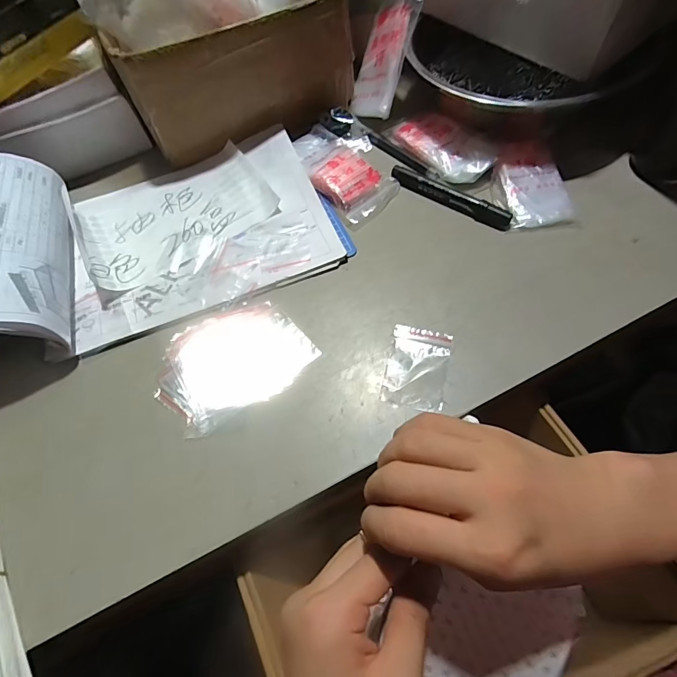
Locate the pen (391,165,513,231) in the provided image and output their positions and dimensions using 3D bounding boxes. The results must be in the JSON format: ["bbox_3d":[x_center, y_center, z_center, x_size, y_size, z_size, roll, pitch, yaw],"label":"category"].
[{"bbox_3d":[0.111,-0.145,0.401,0.135,0.015,0.018,35,68,20],"label":"pen"}]

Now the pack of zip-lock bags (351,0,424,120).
[{"bbox_3d":[0.054,-0.332,0.446,0.014,0.148,0.076,6,20,-42],"label":"pack of zip-lock bags"}]

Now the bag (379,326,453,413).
[{"bbox_3d":[0.065,0.023,0.319,0.048,0.004,0.072,13,62,10],"label":"bag"}]

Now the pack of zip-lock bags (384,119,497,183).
[{"bbox_3d":[0.110,-0.212,0.427,0.056,0.018,0.126,-38,66,-17],"label":"pack of zip-lock bags"}]

